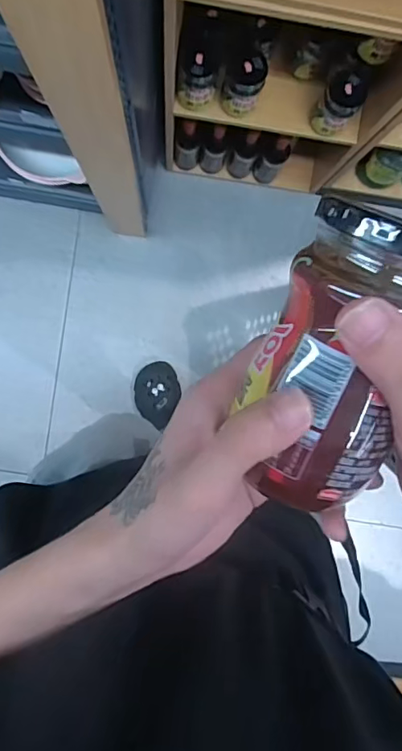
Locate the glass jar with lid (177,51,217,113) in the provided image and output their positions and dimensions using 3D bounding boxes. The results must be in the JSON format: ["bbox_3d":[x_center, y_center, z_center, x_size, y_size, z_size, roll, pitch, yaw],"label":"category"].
[{"bbox_3d":[-0.007,-0.517,0.921,0.065,0.116,0.054,7,95,-5],"label":"glass jar with lid"}]

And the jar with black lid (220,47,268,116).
[{"bbox_3d":[0.076,-0.517,0.925,0.064,0.112,0.073,12,95,-5],"label":"jar with black lid"}]

